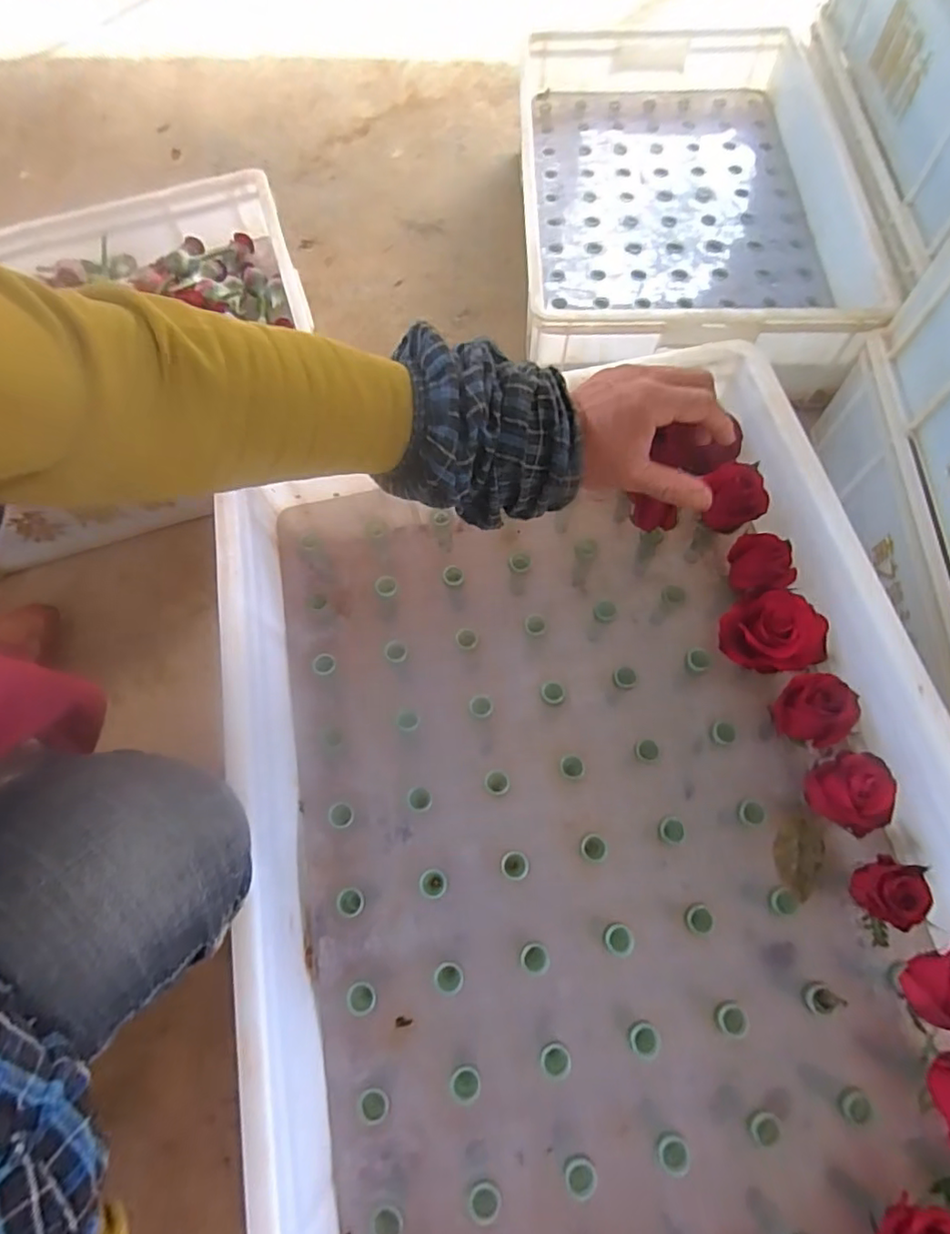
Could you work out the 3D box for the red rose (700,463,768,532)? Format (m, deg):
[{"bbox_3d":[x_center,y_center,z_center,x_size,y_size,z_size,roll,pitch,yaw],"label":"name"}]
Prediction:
[{"bbox_3d":[0.204,-0.094,0.468,0.040,0.044,0.047,-4,67,-2],"label":"red rose"}]

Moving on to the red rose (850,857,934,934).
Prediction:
[{"bbox_3d":[0.255,0.168,0.358,0.037,0.037,0.034,0,67,0],"label":"red rose"}]

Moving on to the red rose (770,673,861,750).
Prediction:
[{"bbox_3d":[0.236,0.063,0.409,0.043,0.040,0.040,0,67,0],"label":"red rose"}]

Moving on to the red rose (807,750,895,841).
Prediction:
[{"bbox_3d":[0.244,0.114,0.382,0.039,0.040,0.049,9,67,3],"label":"red rose"}]

